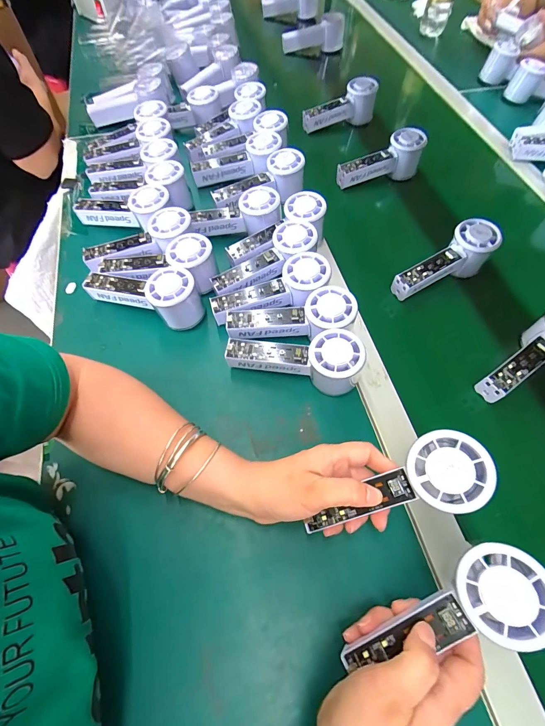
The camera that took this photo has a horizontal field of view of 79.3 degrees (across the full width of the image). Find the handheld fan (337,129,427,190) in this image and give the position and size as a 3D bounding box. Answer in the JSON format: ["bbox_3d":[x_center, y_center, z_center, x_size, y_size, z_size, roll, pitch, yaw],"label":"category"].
[{"bbox_3d":[0.180,-0.348,0.565,0.150,0.063,0.048,-16,63,-9],"label":"handheld fan"}]

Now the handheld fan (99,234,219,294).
[{"bbox_3d":[-0.147,-0.131,0.433,0.154,0.057,0.057,6,62,2],"label":"handheld fan"}]

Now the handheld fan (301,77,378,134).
[{"bbox_3d":[0.127,-0.502,0.643,0.149,0.066,0.047,-14,63,-8],"label":"handheld fan"}]

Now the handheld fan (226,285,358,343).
[{"bbox_3d":[0.023,-0.049,0.393,0.152,0.041,0.059,-9,62,13],"label":"handheld fan"}]

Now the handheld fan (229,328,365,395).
[{"bbox_3d":[0.024,-0.009,0.373,0.146,0.060,0.051,13,62,6],"label":"handheld fan"}]

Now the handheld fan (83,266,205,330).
[{"bbox_3d":[-0.159,-0.093,0.414,0.151,0.061,0.058,17,63,9],"label":"handheld fan"}]

